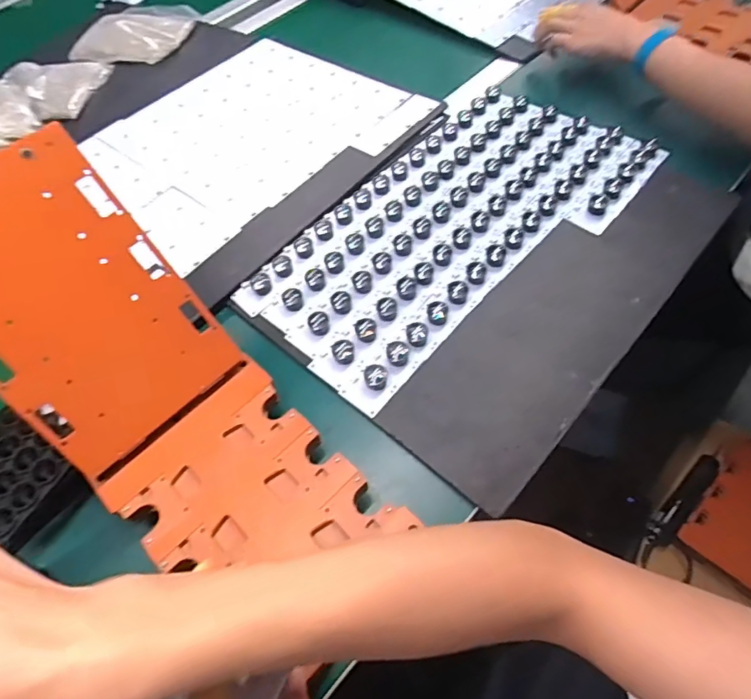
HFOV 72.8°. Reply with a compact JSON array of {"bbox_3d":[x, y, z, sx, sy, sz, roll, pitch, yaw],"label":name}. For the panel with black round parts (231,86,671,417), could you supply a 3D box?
[{"bbox_3d":[0.088,-0.153,0.589,0.474,0.015,0.250,-41,64,-18],"label":"panel with black round parts"}]

